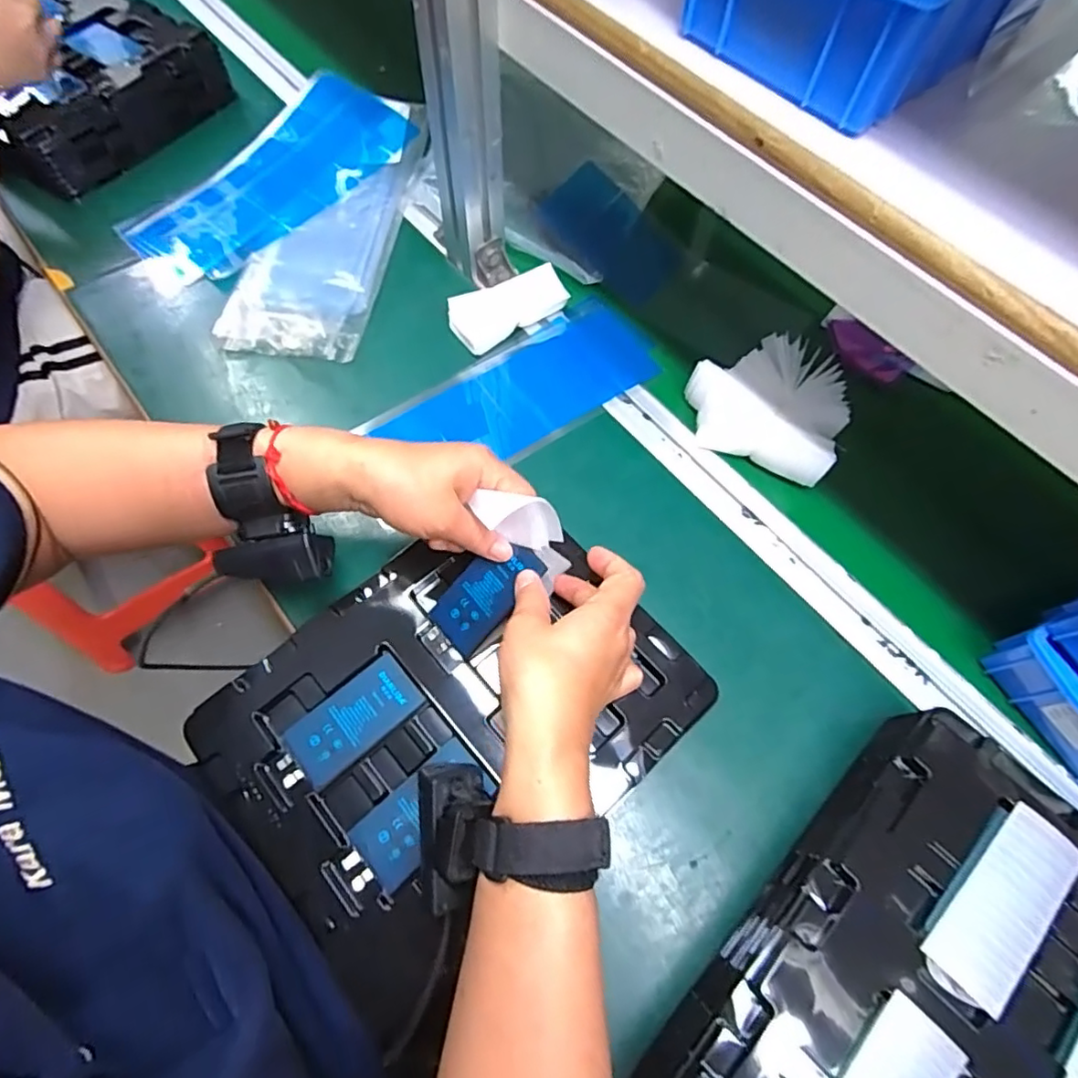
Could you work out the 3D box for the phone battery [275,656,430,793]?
[{"bbox_3d":[-0.122,0.119,0.387,0.092,0.004,0.043,-37,72,-17],"label":"phone battery"}]

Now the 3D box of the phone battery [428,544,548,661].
[{"bbox_3d":[-0.034,0.037,0.402,0.083,0.006,0.042,-45,72,12],"label":"phone battery"}]

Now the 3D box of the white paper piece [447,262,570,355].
[{"bbox_3d":[-0.028,-0.203,0.522,0.100,0.012,0.049,-31,96,-4],"label":"white paper piece"}]

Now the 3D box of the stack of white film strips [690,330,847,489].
[{"bbox_3d":[0.181,-0.108,0.477,0.116,0.056,0.094,27,67,9],"label":"stack of white film strips"}]

